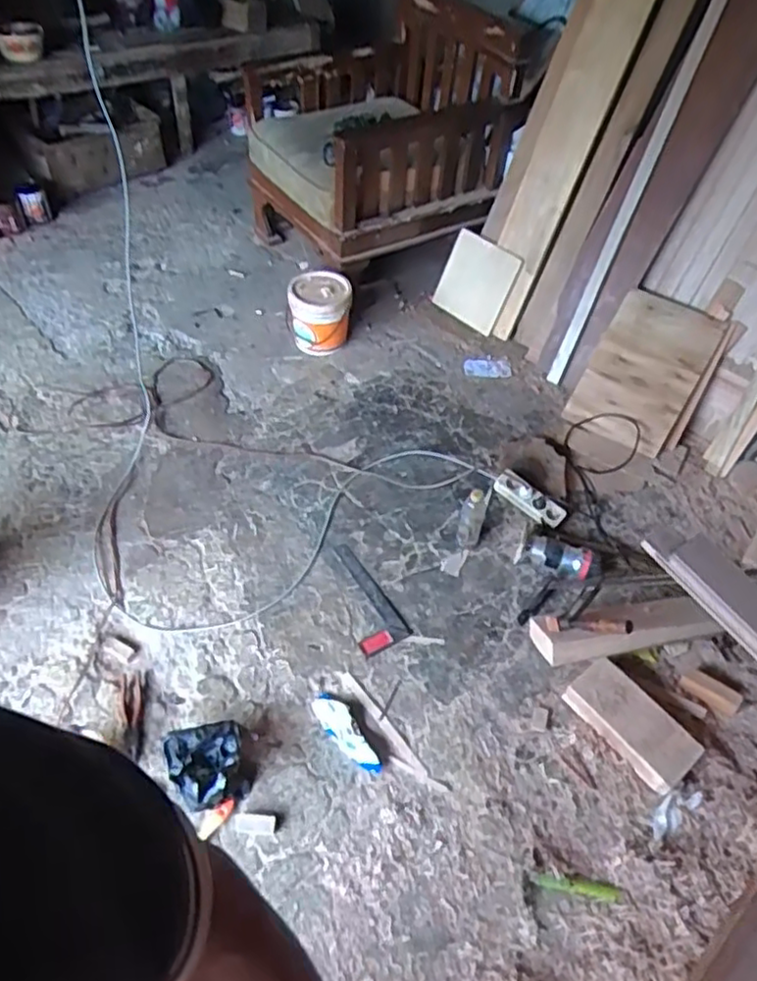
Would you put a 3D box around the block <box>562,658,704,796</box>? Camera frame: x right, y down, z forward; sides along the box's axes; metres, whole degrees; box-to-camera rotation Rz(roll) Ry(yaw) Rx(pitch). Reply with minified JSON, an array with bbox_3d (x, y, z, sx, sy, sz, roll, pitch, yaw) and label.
[{"bbox_3d":[0.526,0.483,1.407,0.130,0.063,0.264,-29,59,-24],"label":"block"}]

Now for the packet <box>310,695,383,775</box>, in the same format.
[{"bbox_3d":[-0.065,0.501,1.391,0.063,0.008,0.194,-31,60,-25],"label":"packet"}]

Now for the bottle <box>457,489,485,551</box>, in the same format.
[{"bbox_3d":[0.229,0.070,1.663,0.058,0.193,0.081,15,52,8],"label":"bottle"}]

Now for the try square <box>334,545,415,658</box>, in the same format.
[{"bbox_3d":[-0.042,0.255,1.614,0.123,0.015,0.296,-22,57,-20],"label":"try square"}]

